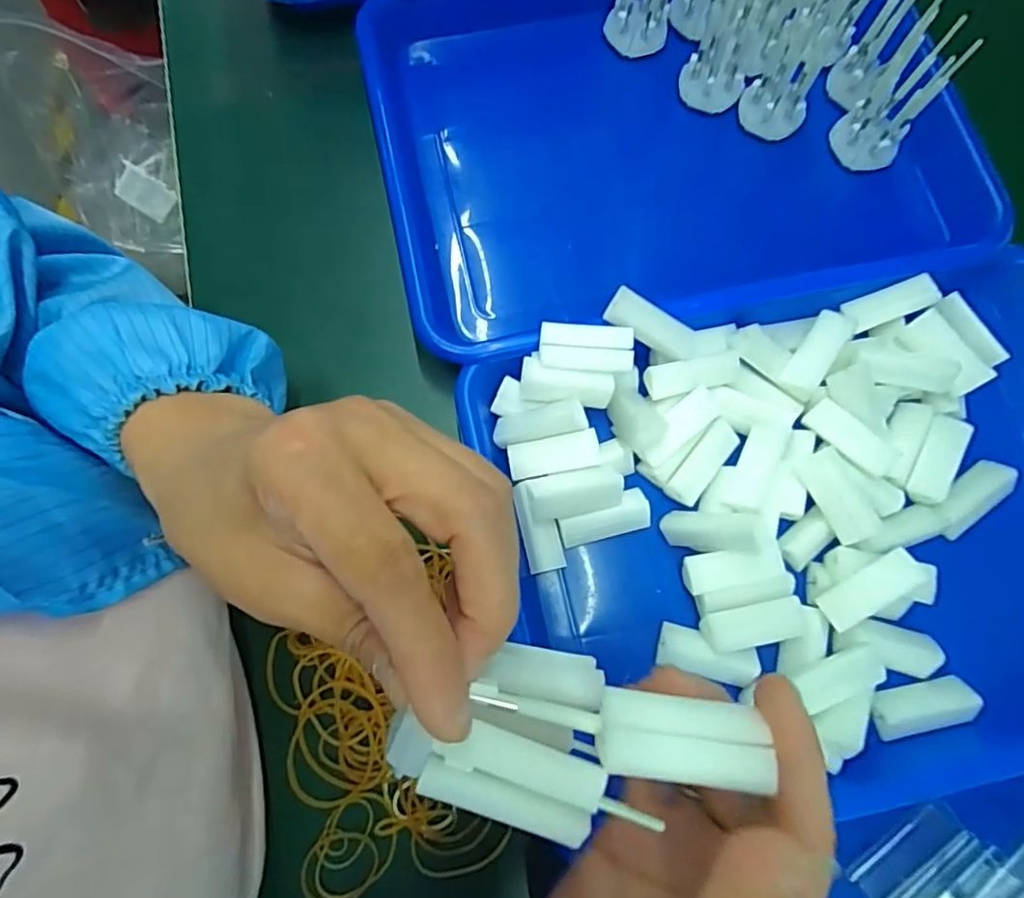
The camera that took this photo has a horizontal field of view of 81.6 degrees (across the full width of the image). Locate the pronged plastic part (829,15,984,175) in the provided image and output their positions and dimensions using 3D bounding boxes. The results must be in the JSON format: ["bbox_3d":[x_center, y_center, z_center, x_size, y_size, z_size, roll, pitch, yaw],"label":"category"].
[{"bbox_3d":[0.215,-0.191,0.326,0.016,0.075,0.035,-26,78,-32],"label":"pronged plastic part"}]

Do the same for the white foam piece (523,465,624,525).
[{"bbox_3d":[0.031,0.022,0.294,0.046,0.016,0.021,-10,77,-4],"label":"white foam piece"}]

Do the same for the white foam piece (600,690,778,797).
[{"bbox_3d":[0.045,0.079,0.161,0.044,0.009,0.019,7,54,2],"label":"white foam piece"}]

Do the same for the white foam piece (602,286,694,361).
[{"bbox_3d":[0.069,-0.062,0.300,0.047,0.009,0.019,29,77,-13],"label":"white foam piece"}]

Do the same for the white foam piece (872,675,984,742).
[{"bbox_3d":[0.195,0.123,0.279,0.046,0.013,0.021,-12,77,-4],"label":"white foam piece"}]

